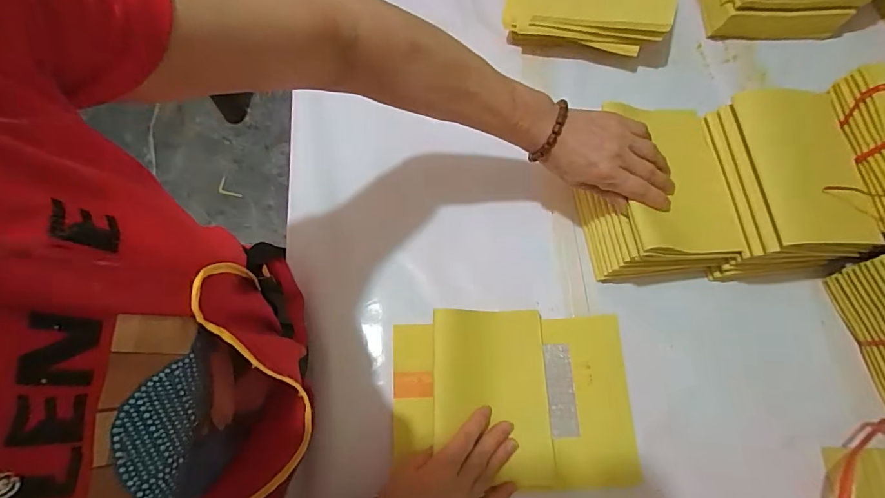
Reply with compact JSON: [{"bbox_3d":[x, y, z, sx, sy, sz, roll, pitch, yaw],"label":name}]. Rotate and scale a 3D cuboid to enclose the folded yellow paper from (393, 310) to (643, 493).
[{"bbox_3d":[0.066,0.139,0.425,0.224,0.041,0.162,-3,71,1],"label":"folded yellow paper"}]

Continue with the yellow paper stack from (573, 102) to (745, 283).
[{"bbox_3d":[0.217,-0.054,0.473,0.125,0.091,0.162,-7,71,-3],"label":"yellow paper stack"}]

